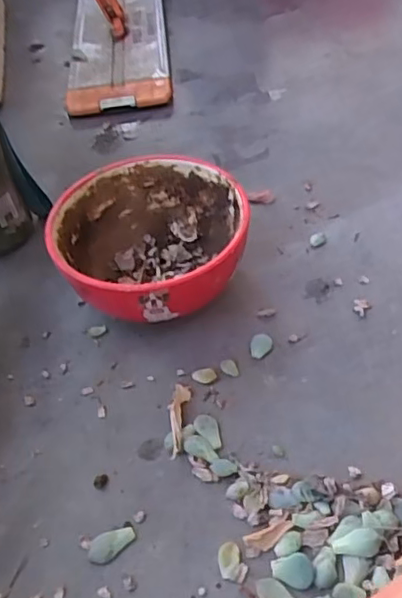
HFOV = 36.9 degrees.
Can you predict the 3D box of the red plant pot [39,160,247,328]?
[{"bbox_3d":[-0.035,-0.036,0.458,0.136,0.075,0.134,-3,47,3],"label":"red plant pot"}]

